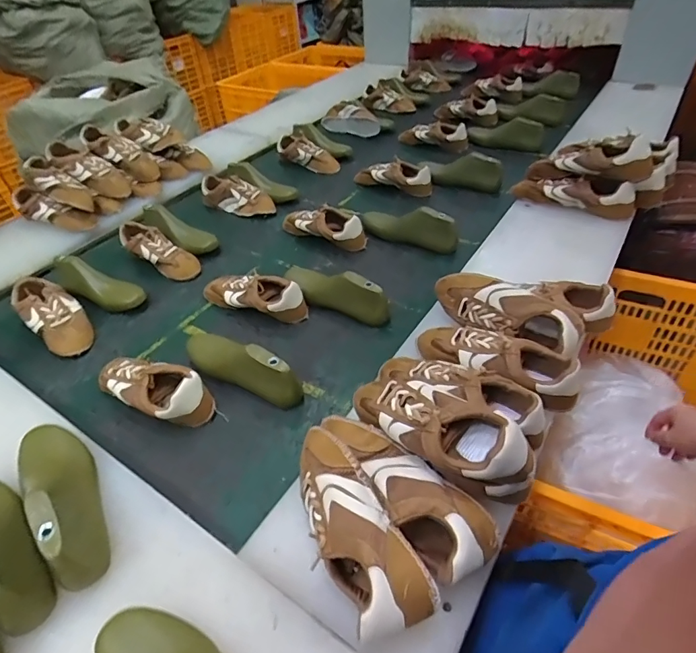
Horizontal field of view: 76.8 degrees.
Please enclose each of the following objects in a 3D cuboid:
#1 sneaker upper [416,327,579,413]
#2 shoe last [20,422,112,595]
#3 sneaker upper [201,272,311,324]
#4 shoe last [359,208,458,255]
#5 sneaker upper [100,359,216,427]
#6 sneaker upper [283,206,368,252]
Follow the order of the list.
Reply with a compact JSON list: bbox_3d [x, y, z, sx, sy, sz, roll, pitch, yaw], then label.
[{"bbox_3d":[0.207,0.043,0.633,0.225,0.068,0.084,18,49,22],"label":"sneaker upper"},{"bbox_3d":[-0.344,0.191,0.527,0.067,0.093,0.225,-34,51,-26],"label":"shoe last"},{"bbox_3d":[-0.187,-0.064,0.869,0.224,0.068,0.085,14,47,19],"label":"sneaker upper"},{"bbox_3d":[0.132,-0.238,1.021,0.250,0.091,0.072,29,54,30],"label":"shoe last"},{"bbox_3d":[-0.313,0.096,0.705,0.215,0.070,0.091,18,49,22],"label":"sneaker upper"},{"bbox_3d":[-0.060,-0.241,1.043,0.226,0.078,0.091,18,49,22],"label":"sneaker upper"}]

